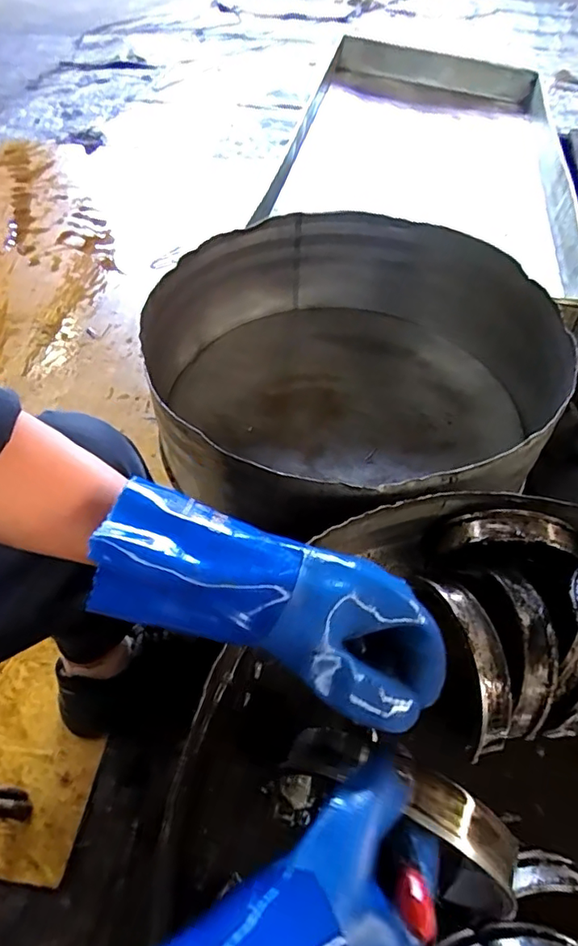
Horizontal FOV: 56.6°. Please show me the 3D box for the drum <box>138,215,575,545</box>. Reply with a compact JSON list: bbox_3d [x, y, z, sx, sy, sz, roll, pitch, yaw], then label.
[{"bbox_3d":[0.090,-0.146,0.814,0.565,0.217,0.586,1,52,-2],"label":"drum"}]

